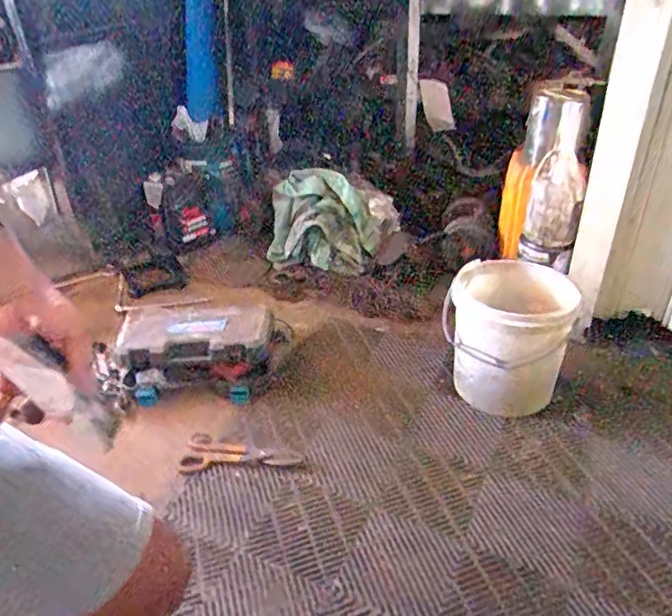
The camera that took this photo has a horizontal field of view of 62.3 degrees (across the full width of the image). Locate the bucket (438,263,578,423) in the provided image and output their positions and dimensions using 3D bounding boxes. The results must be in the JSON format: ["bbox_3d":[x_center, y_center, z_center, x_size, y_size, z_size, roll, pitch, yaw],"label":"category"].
[{"bbox_3d":[0.431,0.091,1.435,0.285,0.355,0.285,-1,34,1],"label":"bucket"}]

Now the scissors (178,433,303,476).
[{"bbox_3d":[-0.231,0.347,1.345,0.276,0.015,0.109,-3,34,-1],"label":"scissors"}]

